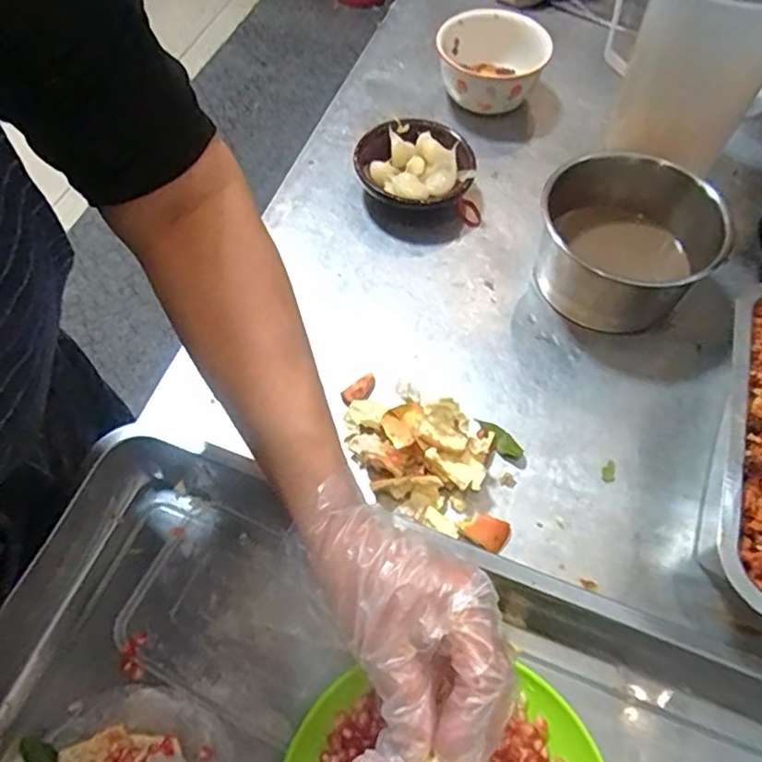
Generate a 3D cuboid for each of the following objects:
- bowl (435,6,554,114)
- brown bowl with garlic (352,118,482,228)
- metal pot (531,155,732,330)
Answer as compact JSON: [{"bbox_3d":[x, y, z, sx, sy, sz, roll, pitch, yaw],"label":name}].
[{"bbox_3d":[0.123,-0.362,0.714,0.123,0.067,0.118,0,60,0],"label":"bowl"},{"bbox_3d":[0.035,-0.215,0.637,0.120,0.049,0.115,0,60,0],"label":"brown bowl with garlic"},{"bbox_3d":[0.226,-0.123,0.572,0.141,0.085,0.157,29,64,16],"label":"metal pot"}]

